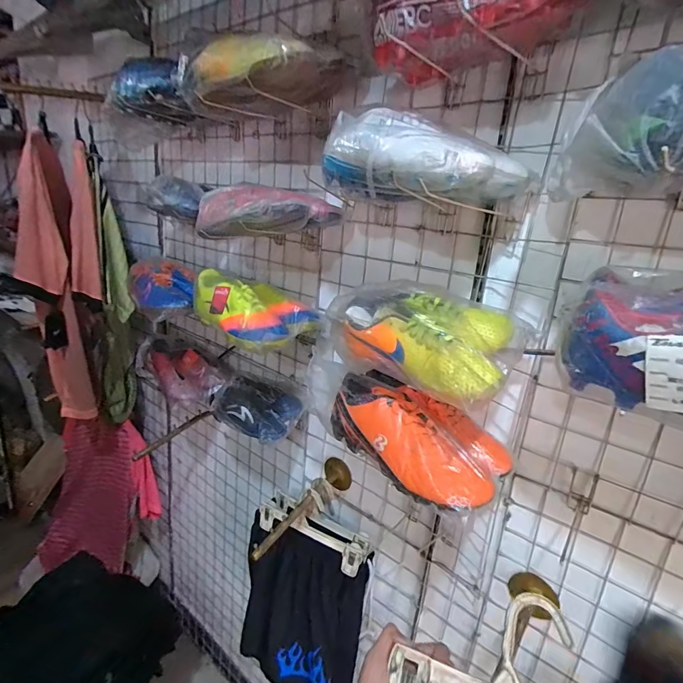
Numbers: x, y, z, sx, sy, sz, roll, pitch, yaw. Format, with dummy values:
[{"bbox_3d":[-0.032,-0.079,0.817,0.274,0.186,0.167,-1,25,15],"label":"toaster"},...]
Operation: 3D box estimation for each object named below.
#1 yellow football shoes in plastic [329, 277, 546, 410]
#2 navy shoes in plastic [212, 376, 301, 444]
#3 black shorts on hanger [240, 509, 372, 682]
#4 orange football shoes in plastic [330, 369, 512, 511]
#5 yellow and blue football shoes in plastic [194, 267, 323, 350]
[{"bbox_3d":[0.115,-0.012,0.532,0.169,0.107,0.246,-11,23,-41],"label":"yellow football shoes in plastic"},{"bbox_3d":[-0.184,0.141,0.850,0.110,0.072,0.202,-11,24,-42],"label":"navy shoes in plastic"},{"bbox_3d":[-0.095,0.588,0.871,0.294,0.406,0.079,13,19,23],"label":"black shorts on hanger"},{"bbox_3d":[0.117,0.122,0.560,0.145,0.105,0.239,-9,22,-38],"label":"orange football shoes in plastic"},{"bbox_3d":[-0.168,-0.071,0.775,0.238,0.092,0.164,20,23,41],"label":"yellow and blue football shoes in plastic"}]

